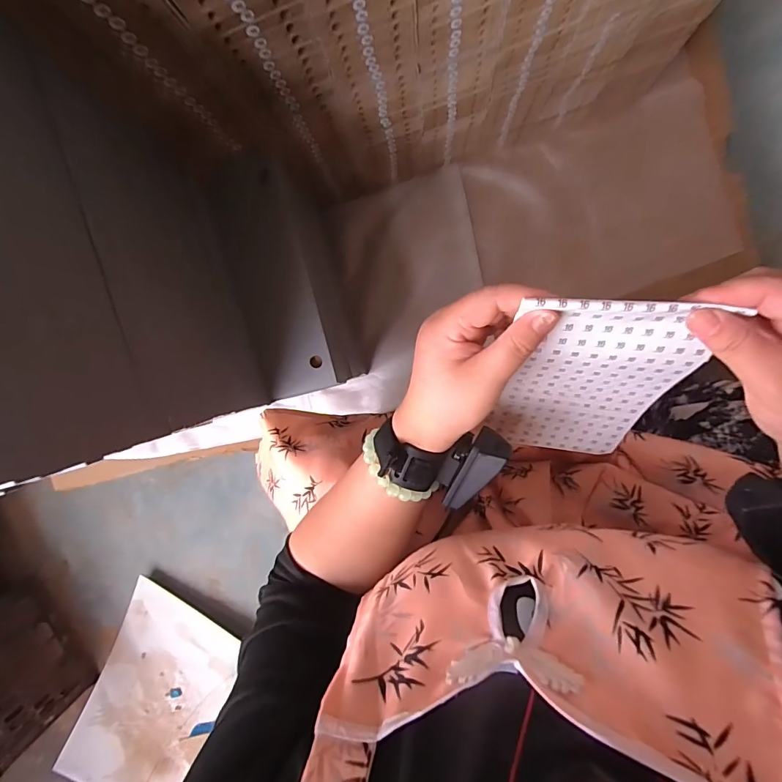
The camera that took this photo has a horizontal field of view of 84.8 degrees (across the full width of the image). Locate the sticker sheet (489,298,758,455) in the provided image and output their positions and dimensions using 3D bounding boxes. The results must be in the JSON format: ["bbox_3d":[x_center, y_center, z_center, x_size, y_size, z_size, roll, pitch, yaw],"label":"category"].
[{"bbox_3d":[0.142,-0.002,0.315,0.113,0.187,0.011,3,59,8],"label":"sticker sheet"}]

